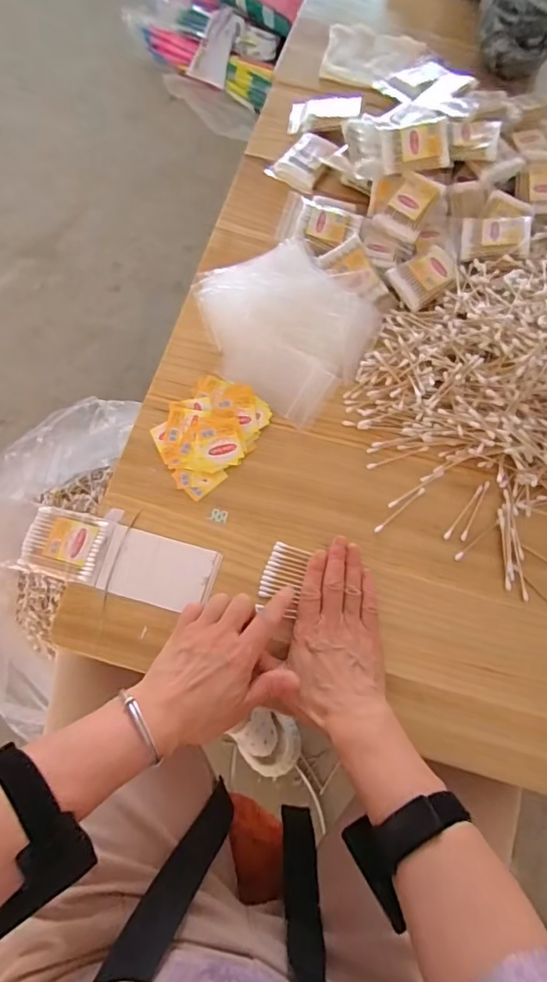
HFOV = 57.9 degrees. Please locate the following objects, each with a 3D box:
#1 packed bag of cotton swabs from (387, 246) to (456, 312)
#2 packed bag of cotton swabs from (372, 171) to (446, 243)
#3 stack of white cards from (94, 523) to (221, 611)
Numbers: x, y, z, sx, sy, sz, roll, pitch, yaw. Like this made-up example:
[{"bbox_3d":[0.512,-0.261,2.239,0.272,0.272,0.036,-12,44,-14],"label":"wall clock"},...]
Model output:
[{"bbox_3d":[0.169,-0.241,0.554,0.071,0.025,0.051,-33,76,-14],"label":"packed bag of cotton swabs"},{"bbox_3d":[0.156,-0.324,0.569,0.054,0.022,0.067,35,105,17],"label":"packed bag of cotton swabs"},{"bbox_3d":[-0.107,0.074,0.461,0.103,0.004,0.061,16,71,2],"label":"stack of white cards"}]

